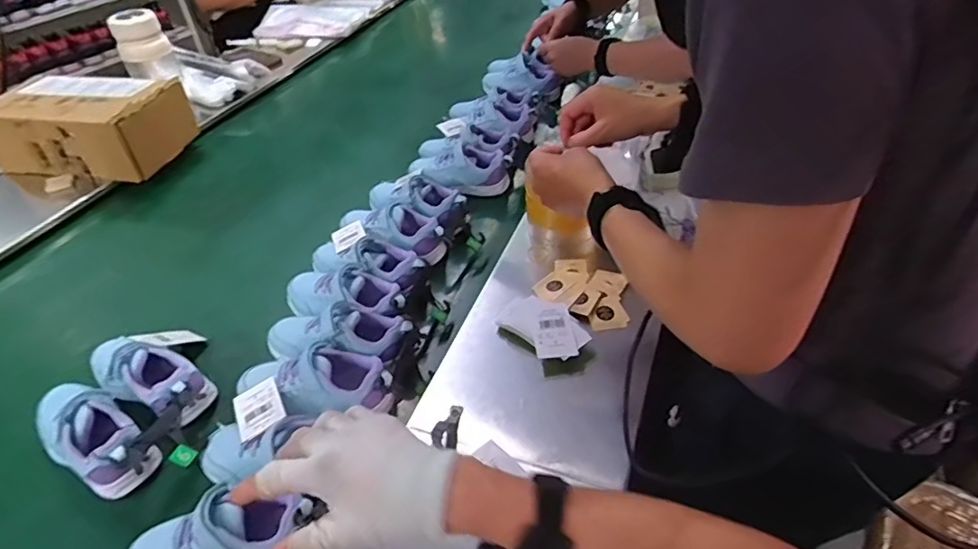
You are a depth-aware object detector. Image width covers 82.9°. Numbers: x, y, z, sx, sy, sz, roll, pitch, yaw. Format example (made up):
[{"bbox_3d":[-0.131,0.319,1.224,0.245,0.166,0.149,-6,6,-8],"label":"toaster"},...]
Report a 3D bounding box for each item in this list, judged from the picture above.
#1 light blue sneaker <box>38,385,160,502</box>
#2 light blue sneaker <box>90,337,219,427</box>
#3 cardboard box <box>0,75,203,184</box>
[{"bbox_3d":[-0.434,0.176,0.608,0.187,0.063,0.070,24,49,23],"label":"light blue sneaker"},{"bbox_3d":[-0.407,0.124,0.663,0.174,0.068,0.070,17,47,17],"label":"light blue sneaker"},{"bbox_3d":[-0.761,-0.292,1.061,0.302,0.124,0.201,7,45,8],"label":"cardboard box"}]

